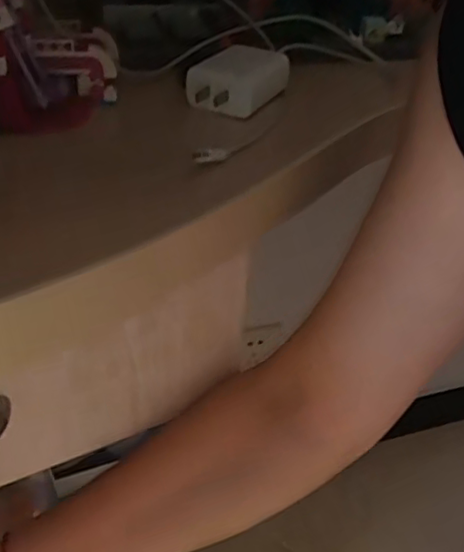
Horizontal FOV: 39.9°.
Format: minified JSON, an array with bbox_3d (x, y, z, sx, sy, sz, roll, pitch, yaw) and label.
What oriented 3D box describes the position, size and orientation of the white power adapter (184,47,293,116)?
[{"bbox_3d":[0.004,-0.126,0.410,0.037,0.028,0.072,21,41,23],"label":"white power adapter"}]

